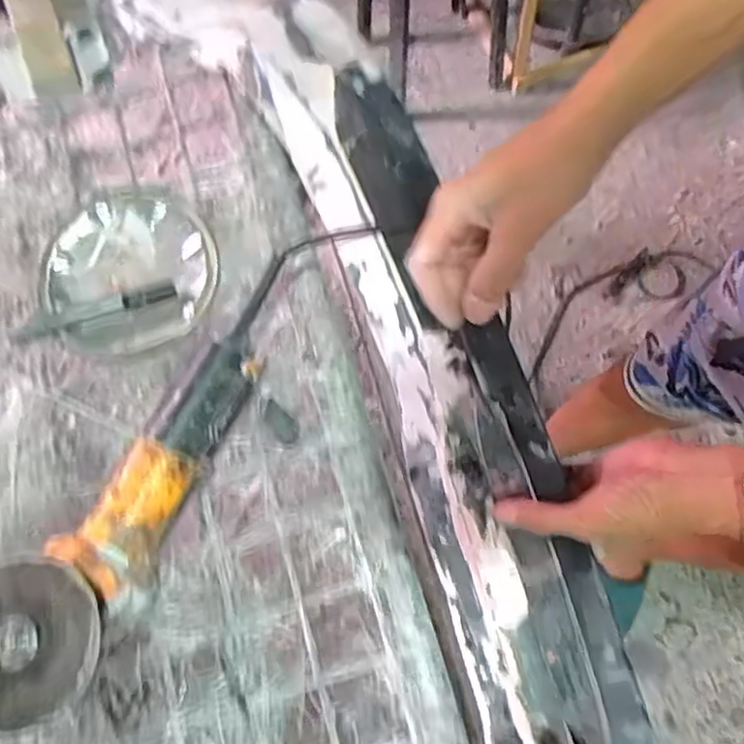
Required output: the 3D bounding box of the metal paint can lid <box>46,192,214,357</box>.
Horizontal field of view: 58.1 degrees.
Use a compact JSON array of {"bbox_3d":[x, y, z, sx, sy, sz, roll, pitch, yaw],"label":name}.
[{"bbox_3d":[-0.208,-0.086,0.575,0.144,0.018,0.136,-1,73,2],"label":"metal paint can lid"}]

